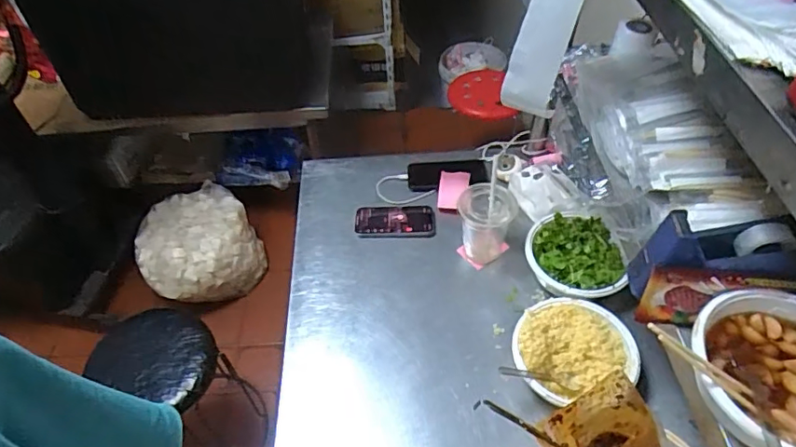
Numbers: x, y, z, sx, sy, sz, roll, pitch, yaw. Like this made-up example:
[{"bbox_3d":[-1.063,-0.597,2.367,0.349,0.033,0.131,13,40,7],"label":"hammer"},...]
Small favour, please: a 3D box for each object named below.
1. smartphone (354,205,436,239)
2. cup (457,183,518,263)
[{"bbox_3d":[-0.006,-0.007,0.998,0.148,0.010,0.080,-1,49,2],"label":"smartphone"},{"bbox_3d":[0.147,0.003,0.919,0.094,0.144,0.088,-1,49,1],"label":"cup"}]

